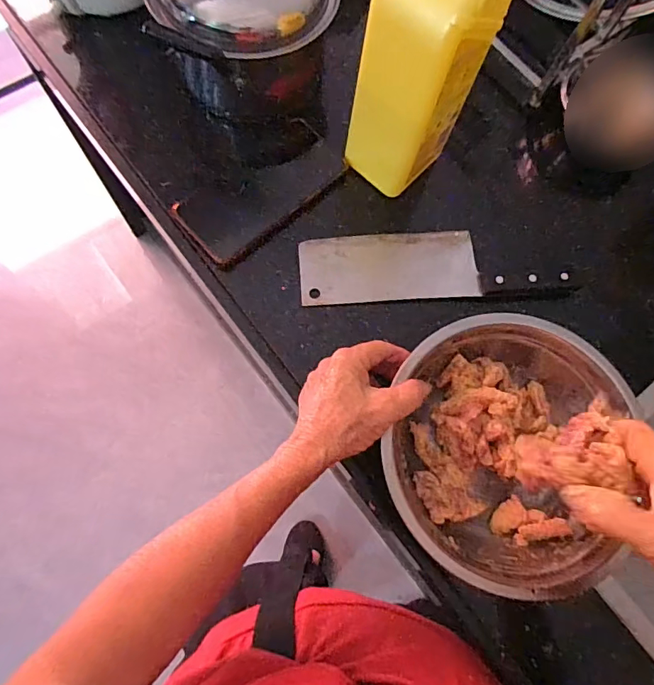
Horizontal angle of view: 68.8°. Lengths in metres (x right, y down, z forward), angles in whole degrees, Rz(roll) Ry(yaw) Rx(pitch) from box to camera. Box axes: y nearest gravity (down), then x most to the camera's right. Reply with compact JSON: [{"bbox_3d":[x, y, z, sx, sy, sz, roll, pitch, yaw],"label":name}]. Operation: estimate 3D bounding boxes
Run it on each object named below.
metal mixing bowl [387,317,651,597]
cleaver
[{"bbox_3d":[0.138,0.084,0.390,0.174,0.064,0.203,18,73,4],"label":"metal mixing bowl"},{"bbox_3d":[0.106,-0.075,0.457,0.259,0.013,0.069,-3,75,-6],"label":"cleaver"}]

